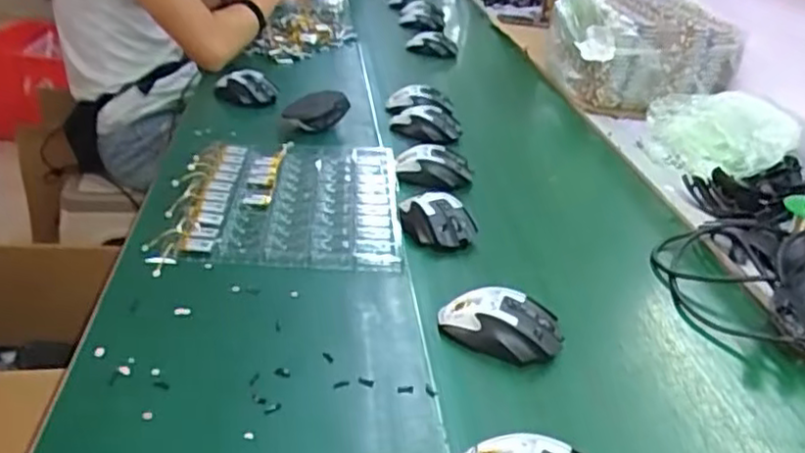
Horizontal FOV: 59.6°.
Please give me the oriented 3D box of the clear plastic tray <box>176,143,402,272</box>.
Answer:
[{"bbox_3d":[-0.129,-0.037,0.873,0.240,0.028,0.301,3,29,-7],"label":"clear plastic tray"}]

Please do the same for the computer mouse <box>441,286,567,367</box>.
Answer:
[{"bbox_3d":[0.094,0.097,0.678,0.115,0.050,0.060,14,30,13],"label":"computer mouse"}]

